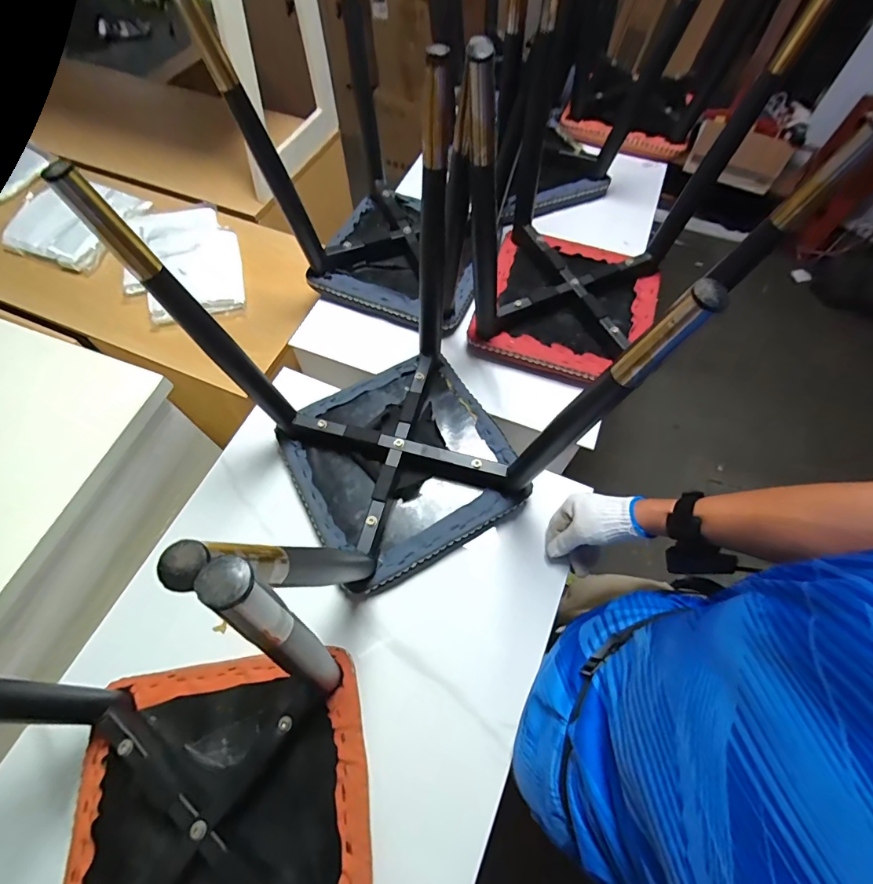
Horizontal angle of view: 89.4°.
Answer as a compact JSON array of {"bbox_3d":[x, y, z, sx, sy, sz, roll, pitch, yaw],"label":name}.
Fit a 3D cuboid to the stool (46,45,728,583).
[{"bbox_3d":[-0.065,-0.057,0.501,0.349,0.409,0.350,-26,66,-14],"label":"stool"}]

